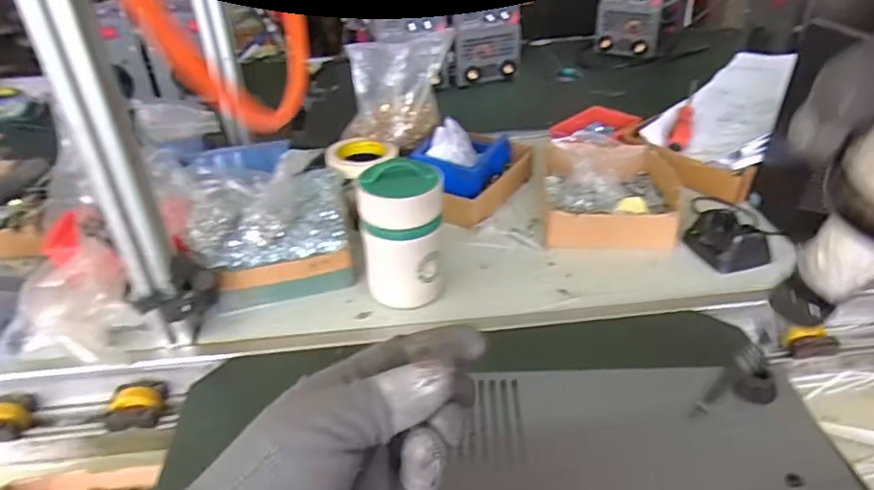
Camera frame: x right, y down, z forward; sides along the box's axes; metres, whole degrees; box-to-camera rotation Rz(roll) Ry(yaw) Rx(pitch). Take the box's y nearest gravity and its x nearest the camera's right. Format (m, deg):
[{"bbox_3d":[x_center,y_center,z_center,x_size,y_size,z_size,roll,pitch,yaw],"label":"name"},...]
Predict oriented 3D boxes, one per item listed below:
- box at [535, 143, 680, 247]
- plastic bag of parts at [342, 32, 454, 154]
[{"bbox_3d":[0.240,-0.075,0.851,0.161,0.057,0.218,2,34,7],"label":"box"},{"bbox_3d":[-0.069,-0.246,0.932,0.169,0.144,0.111,-1,34,3],"label":"plastic bag of parts"}]

